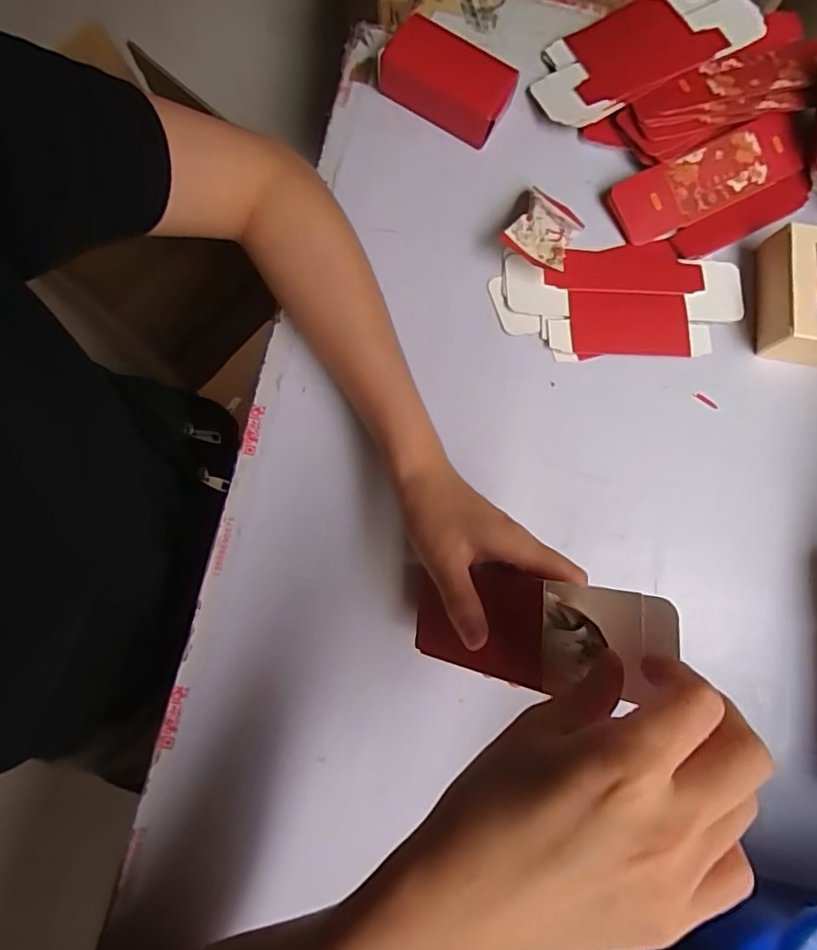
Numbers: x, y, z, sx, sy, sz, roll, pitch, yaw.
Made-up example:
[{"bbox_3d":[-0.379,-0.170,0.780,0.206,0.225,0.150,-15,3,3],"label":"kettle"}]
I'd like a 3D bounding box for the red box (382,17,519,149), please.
[{"bbox_3d":[0.031,-0.301,0.400,0.098,0.038,0.057,31,78,1],"label":"red box"}]

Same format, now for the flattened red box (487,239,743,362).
[{"bbox_3d":[0.157,-0.129,0.388,0.182,0.013,0.090,-7,79,-7],"label":"flattened red box"}]

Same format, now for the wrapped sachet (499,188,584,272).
[{"bbox_3d":[0.099,-0.183,0.385,0.051,0.026,0.066,26,77,0],"label":"wrapped sachet"}]

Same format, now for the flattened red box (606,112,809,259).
[{"bbox_3d":[0.243,-0.220,0.412,0.165,0.008,0.078,-24,92,-6],"label":"flattened red box"}]

